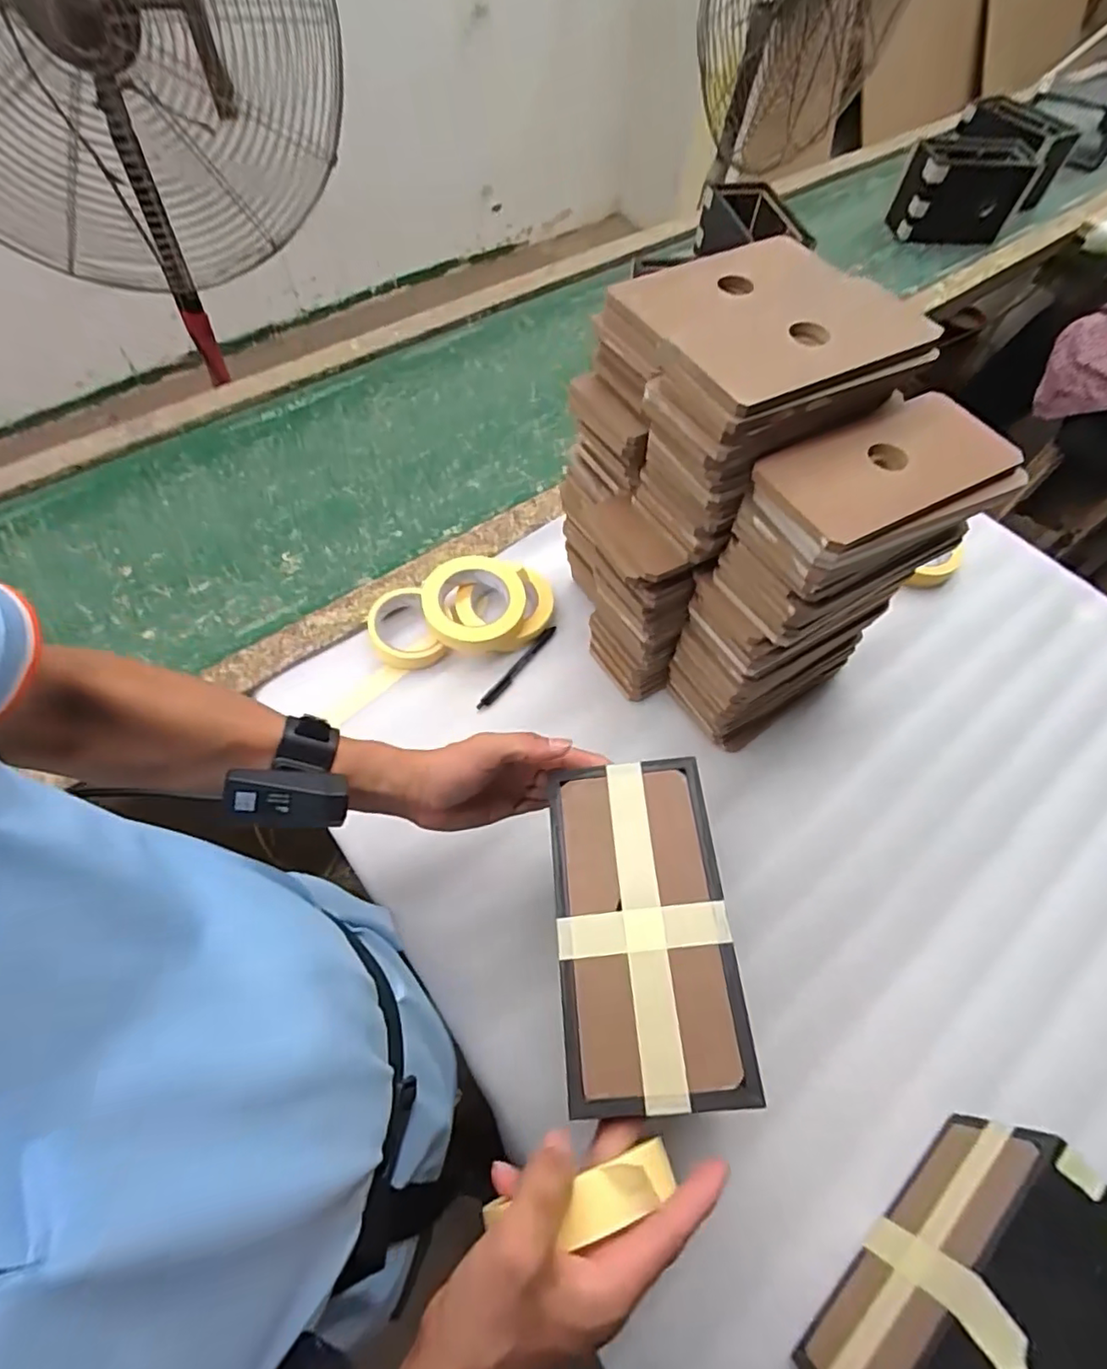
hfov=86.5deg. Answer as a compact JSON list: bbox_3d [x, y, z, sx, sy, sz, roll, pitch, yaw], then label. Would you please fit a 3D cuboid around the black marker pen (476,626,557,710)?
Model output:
[{"bbox_3d":[-0.039,-0.018,0.662,0.012,0.008,0.125,37,74,19],"label":"black marker pen"}]

